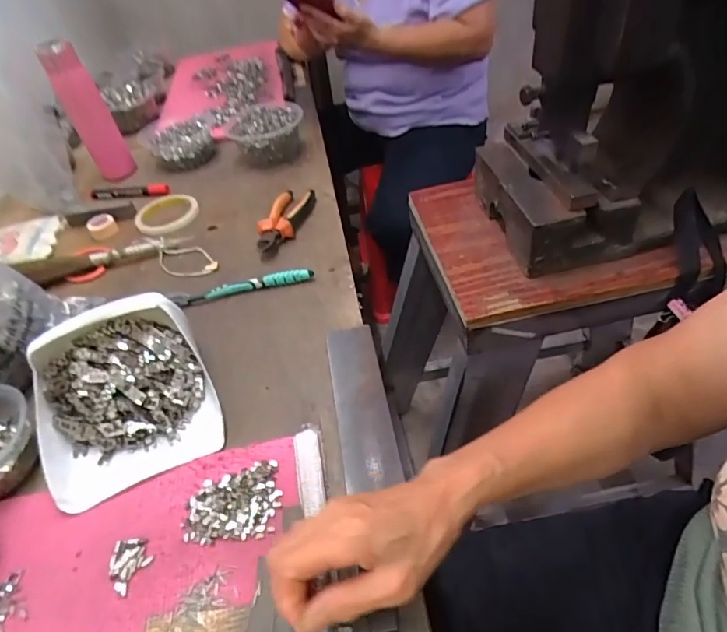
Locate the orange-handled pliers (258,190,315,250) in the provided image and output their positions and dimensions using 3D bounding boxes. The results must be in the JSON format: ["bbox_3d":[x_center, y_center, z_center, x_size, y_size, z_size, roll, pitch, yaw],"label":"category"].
[{"bbox_3d":[-0.114,-0.140,0.692,0.046,0.029,0.144,6,45,13],"label":"orange-handled pliers"}]

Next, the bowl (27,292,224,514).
[{"bbox_3d":[-0.232,0.066,0.456,0.156,0.082,0.169,-23,46,-12],"label":"bowl"}]

